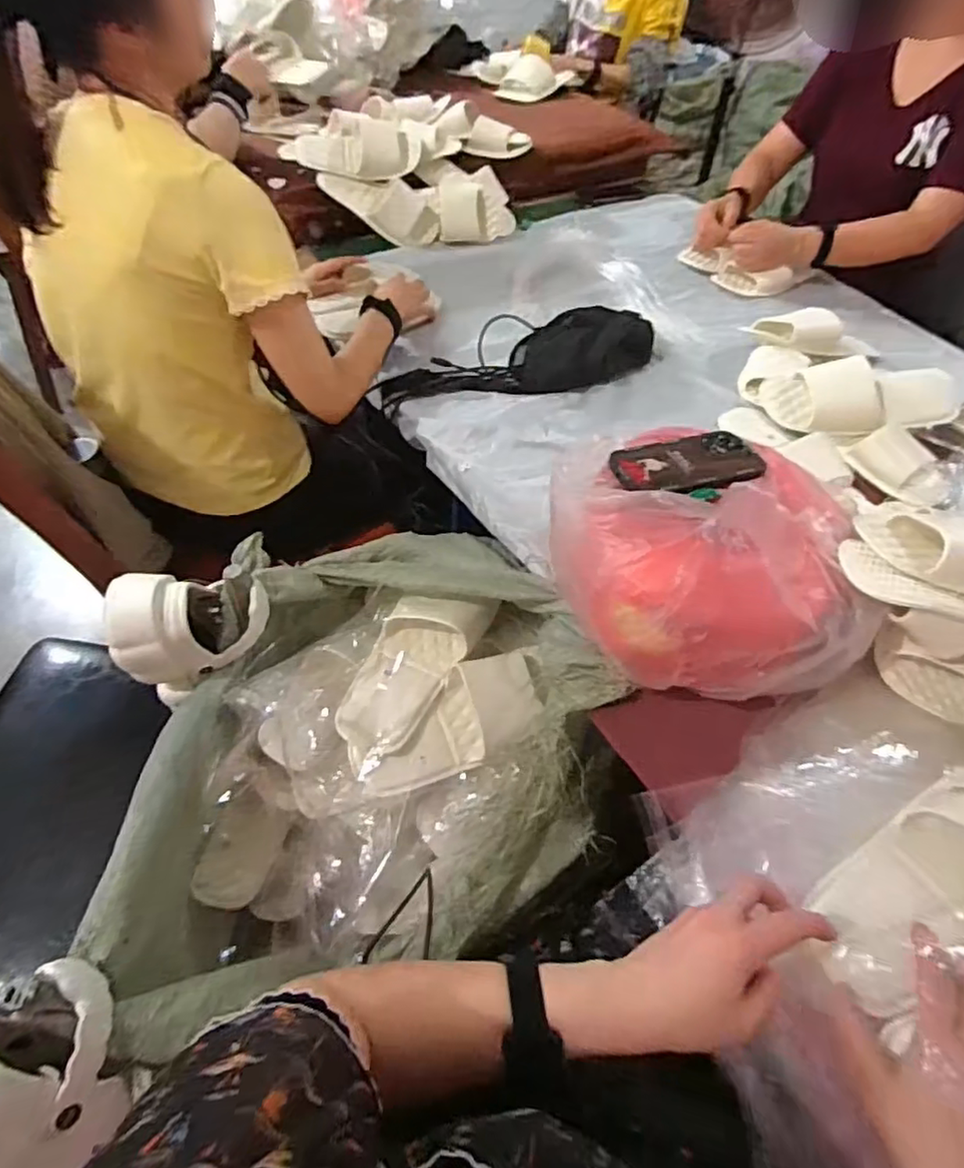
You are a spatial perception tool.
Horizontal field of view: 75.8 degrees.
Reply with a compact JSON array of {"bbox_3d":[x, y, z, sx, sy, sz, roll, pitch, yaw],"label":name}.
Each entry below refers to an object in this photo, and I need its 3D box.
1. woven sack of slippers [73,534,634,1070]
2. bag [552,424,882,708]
[{"bbox_3d":[-0.121,0.173,0.697,0.472,0.283,0.482,-10,52,-10],"label":"woven sack of slippers"},{"bbox_3d":[0.222,-0.037,0.650,0.293,0.142,0.282,6,51,2],"label":"bag"}]

